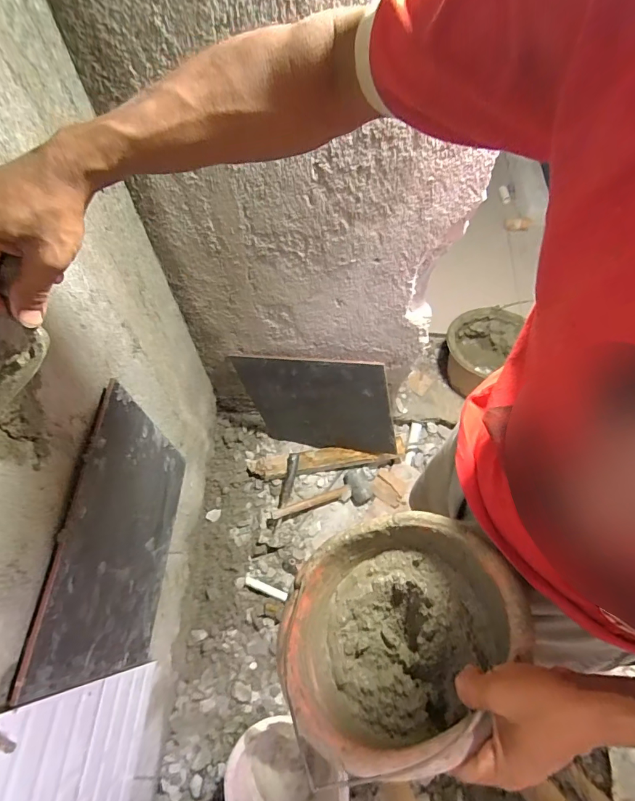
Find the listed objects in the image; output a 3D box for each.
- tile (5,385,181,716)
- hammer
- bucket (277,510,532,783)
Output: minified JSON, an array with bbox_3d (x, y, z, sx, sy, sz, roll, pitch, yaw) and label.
[{"bbox_3d":[-0.311,0.228,0.709,0.013,0.379,0.386,3,65,2],"label":"tile"},{"bbox_3d":[0.023,0.279,1.290,0.334,0.054,0.105,-12,65,-7],"label":"hammer"},{"bbox_3d":[0.107,0.284,0.482,0.252,0.180,0.247,-26,30,-1],"label":"bucket"}]

